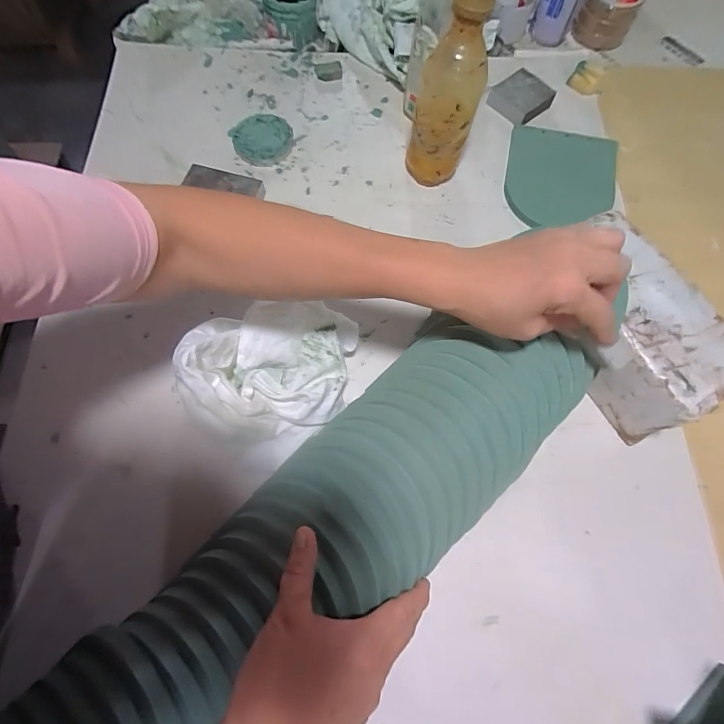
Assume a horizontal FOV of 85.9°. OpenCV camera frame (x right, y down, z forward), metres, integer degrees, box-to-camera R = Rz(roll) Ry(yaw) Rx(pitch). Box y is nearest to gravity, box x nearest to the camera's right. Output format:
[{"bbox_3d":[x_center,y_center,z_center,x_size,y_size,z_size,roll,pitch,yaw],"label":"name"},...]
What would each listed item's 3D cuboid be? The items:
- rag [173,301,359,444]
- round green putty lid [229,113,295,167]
[{"bbox_3d":[-0.088,0.003,0.401,0.170,0.104,0.129,-14,71,-6],"label":"rag"},{"bbox_3d":[-0.143,-0.323,0.561,0.082,0.017,0.091,-27,73,-11],"label":"round green putty lid"}]

